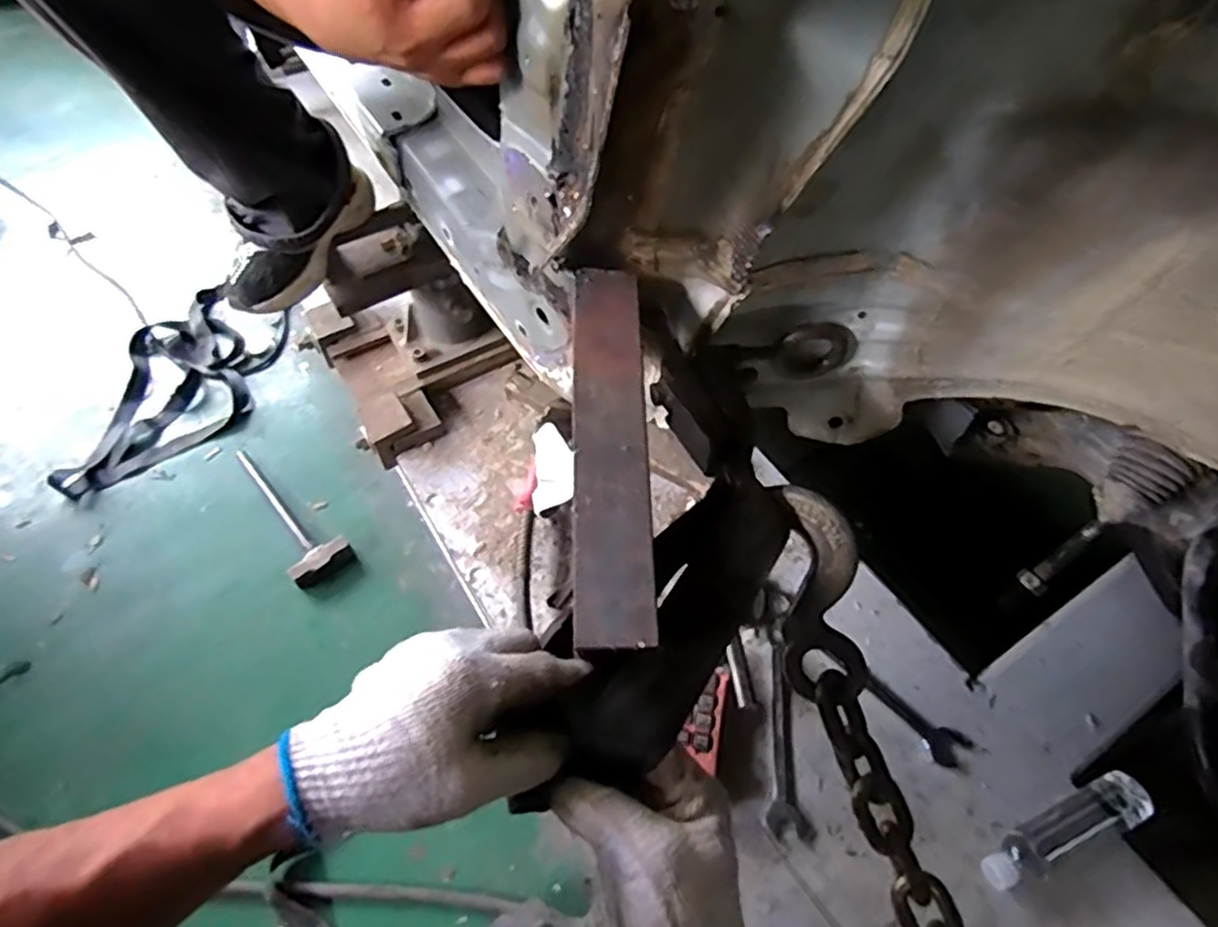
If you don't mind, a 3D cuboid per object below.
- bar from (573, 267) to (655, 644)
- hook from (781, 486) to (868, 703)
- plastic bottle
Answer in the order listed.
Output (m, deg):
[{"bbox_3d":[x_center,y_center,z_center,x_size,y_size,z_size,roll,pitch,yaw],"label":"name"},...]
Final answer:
[{"bbox_3d":[0.001,-0.020,0.444,0.045,0.021,0.274,0,55,-1],"label":"bar"},{"bbox_3d":[0.149,0.091,0.485,0.062,0.145,0.026,-5,12,-4],"label":"hook"},{"bbox_3d":[0.511,0.414,0.780,0.207,0.043,0.051,-20,58,-14],"label":"plastic bottle"}]

